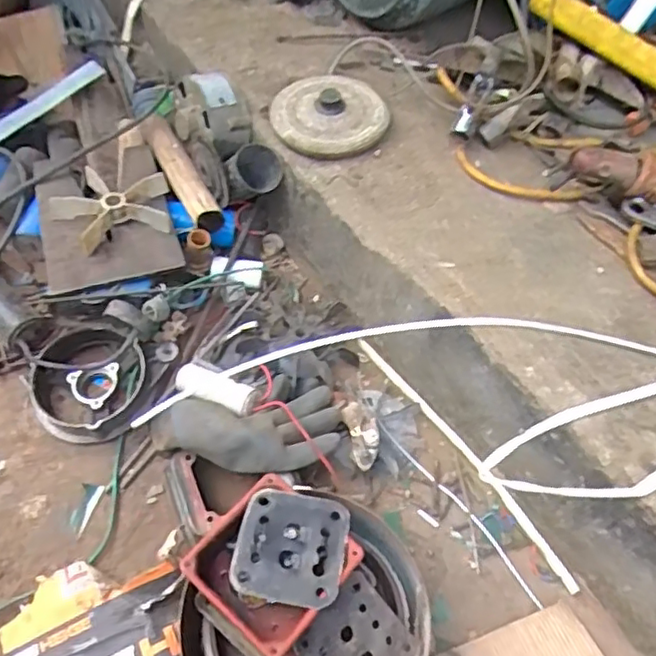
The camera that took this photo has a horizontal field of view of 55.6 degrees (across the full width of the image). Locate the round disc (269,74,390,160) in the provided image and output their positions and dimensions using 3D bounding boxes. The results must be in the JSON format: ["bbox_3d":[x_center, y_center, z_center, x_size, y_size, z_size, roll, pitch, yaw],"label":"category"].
[{"bbox_3d":[0.003,-0.266,0.755,0.136,0.036,0.134,3,51,-3],"label":"round disc"}]

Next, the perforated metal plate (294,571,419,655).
[{"bbox_3d":[0.023,0.244,0.475,0.076,0.006,0.079,-37,83,-30],"label":"perforated metal plate"}]

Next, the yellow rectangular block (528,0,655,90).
[{"bbox_3d":[0.319,-0.334,0.716,0.188,0.034,0.026,29,52,-4],"label":"yellow rectangular block"}]

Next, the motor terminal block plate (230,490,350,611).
[{"bbox_3d":[-0.028,0.172,0.493,0.084,0.008,0.085,7,56,6],"label":"motor terminal block plate"}]

